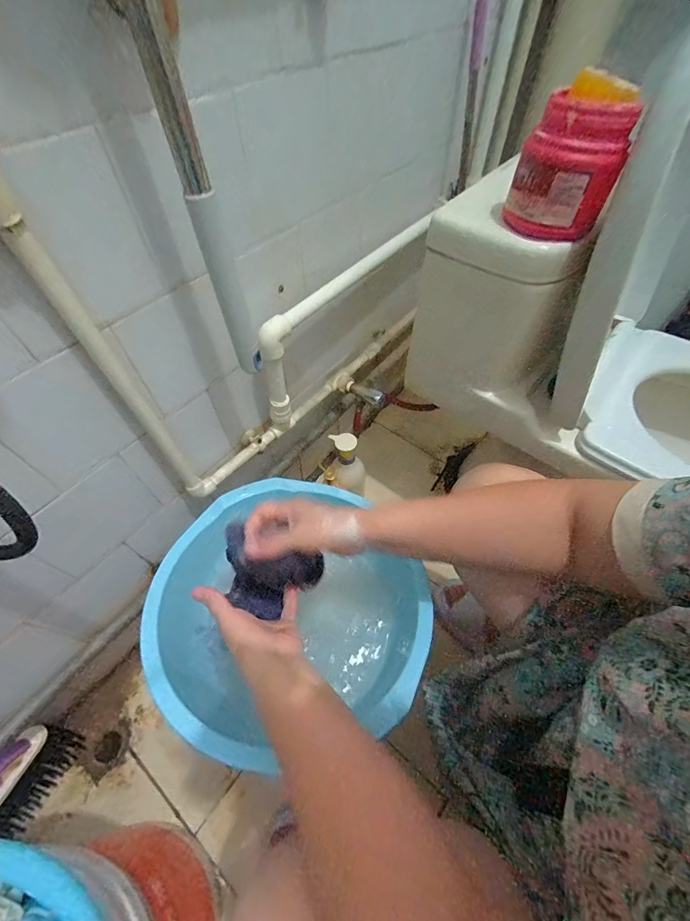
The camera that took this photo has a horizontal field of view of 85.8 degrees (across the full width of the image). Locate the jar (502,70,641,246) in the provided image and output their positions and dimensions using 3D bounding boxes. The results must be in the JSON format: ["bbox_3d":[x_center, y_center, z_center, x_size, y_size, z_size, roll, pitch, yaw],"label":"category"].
[{"bbox_3d":[0.237,-0.311,0.386,0.096,0.116,0.081,25,59,17],"label":"jar"}]

